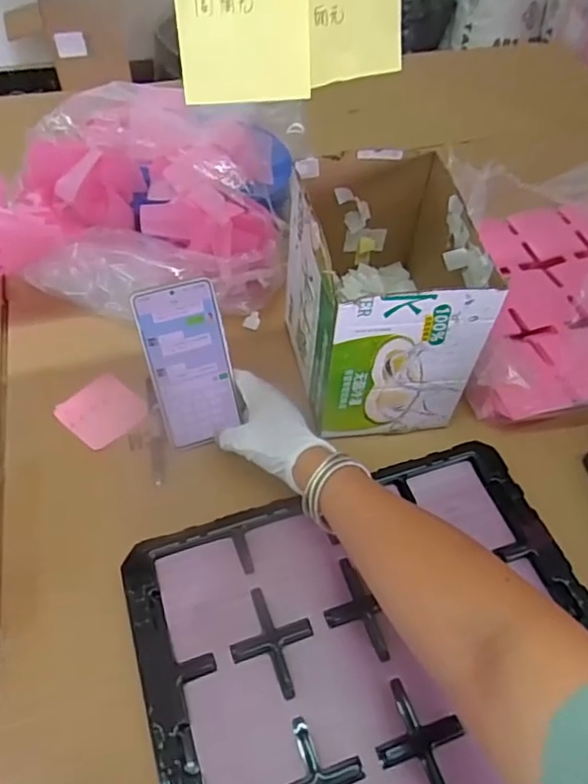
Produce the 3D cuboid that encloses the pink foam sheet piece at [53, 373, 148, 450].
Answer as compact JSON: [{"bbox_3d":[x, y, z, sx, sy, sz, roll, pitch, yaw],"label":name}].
[{"bbox_3d":[-0.204,0.020,0.628,0.079,0.004,0.074,36,60,22],"label":"pink foam sheet piece"}]

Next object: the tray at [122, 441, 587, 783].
[{"bbox_3d":[0.081,0.234,0.463,0.370,0.030,0.360,-14,55,-13],"label":"tray"}]

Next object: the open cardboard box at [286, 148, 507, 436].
[{"bbox_3d":[0.082,-0.094,0.592,0.147,0.198,0.188,-4,54,-6],"label":"open cardboard box"}]

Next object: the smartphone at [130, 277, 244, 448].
[{"bbox_3d":[-0.102,-0.027,0.577,0.077,0.158,0.008,-14,22,-13],"label":"smartphone"}]

